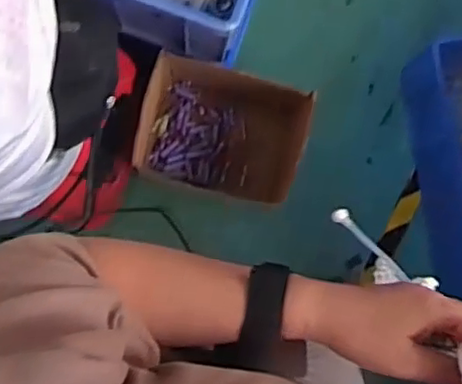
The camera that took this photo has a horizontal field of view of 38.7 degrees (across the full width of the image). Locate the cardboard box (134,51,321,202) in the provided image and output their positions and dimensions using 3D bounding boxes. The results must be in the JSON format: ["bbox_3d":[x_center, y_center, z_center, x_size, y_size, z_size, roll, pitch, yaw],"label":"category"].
[{"bbox_3d":[-0.023,-0.116,1.308,0.285,0.304,0.199,16,87,-3],"label":"cardboard box"}]

